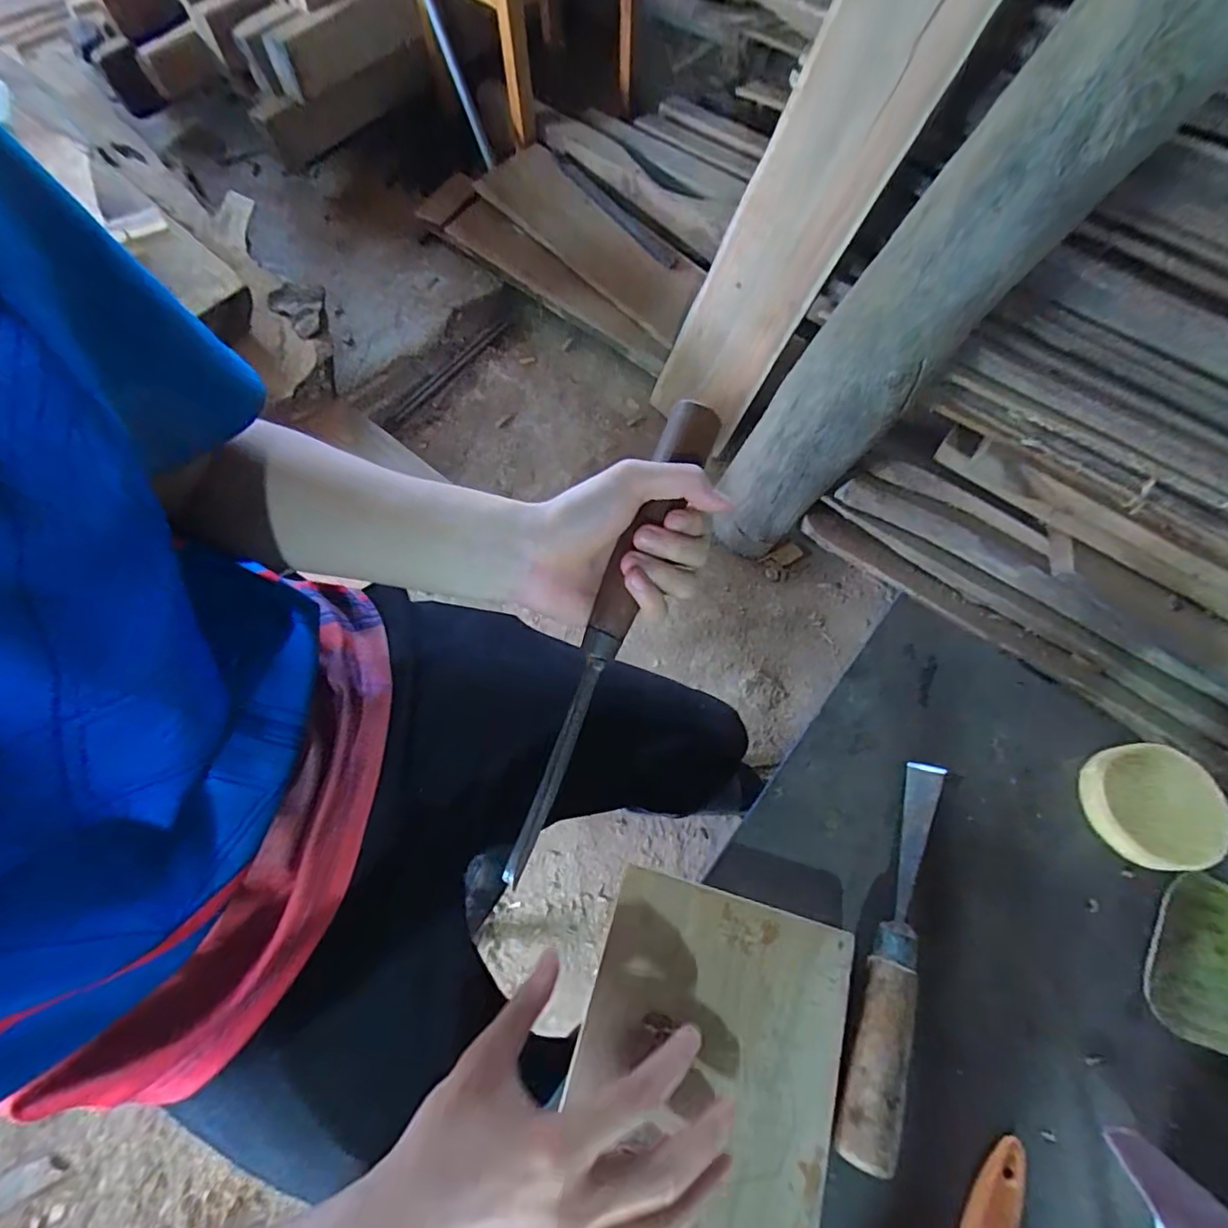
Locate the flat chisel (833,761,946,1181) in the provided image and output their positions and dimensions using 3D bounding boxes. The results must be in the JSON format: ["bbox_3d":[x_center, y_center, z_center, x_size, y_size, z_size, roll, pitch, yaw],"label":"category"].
[{"bbox_3d":[0.174,0.198,0.347,0.030,0.032,0.223,21,70,9],"label":"flat chisel"}]

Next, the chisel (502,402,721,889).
[{"bbox_3d":[-0.006,0.017,0.334,0.029,0.036,0.296,22,88,9],"label":"chisel"}]

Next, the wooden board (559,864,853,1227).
[{"bbox_3d":[0.048,0.269,0.315,0.143,0.010,0.208,15,68,6],"label":"wooden board"}]

